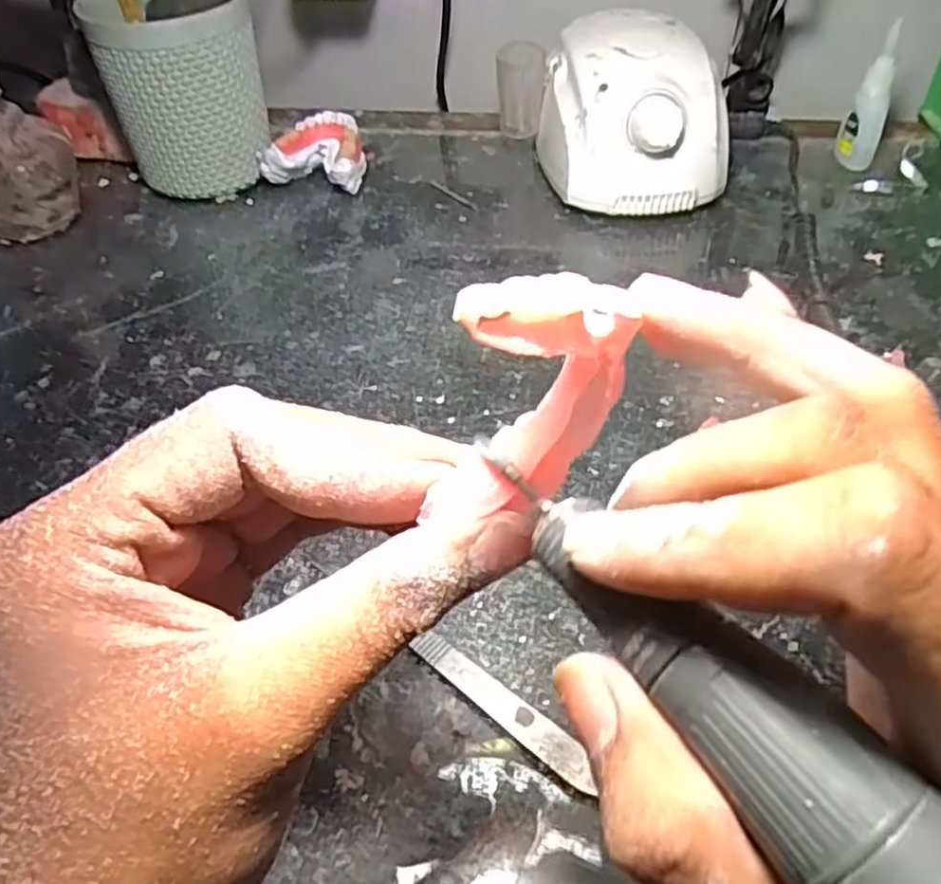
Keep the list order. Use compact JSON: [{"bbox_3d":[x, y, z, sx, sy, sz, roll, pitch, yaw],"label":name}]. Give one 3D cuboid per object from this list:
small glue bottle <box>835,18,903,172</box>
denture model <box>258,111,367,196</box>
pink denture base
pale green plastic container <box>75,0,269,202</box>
[{"bbox_3d":[0.251,-0.212,0.475,0.019,0.082,0.022,2,47,4],"label":"small glue bottle"},{"bbox_3d":[-0.097,-0.187,0.499,0.061,0.033,0.052,9,48,11],"label":"denture model"},{"bbox_3d":[0.016,-0.014,0.150,0.013,0.053,0.041,29,55,26],"label":"pink denture base"},{"bbox_3d":[-0.175,-0.219,0.469,0.085,0.120,0.073,-17,49,-13],"label":"pale green plastic container"}]

